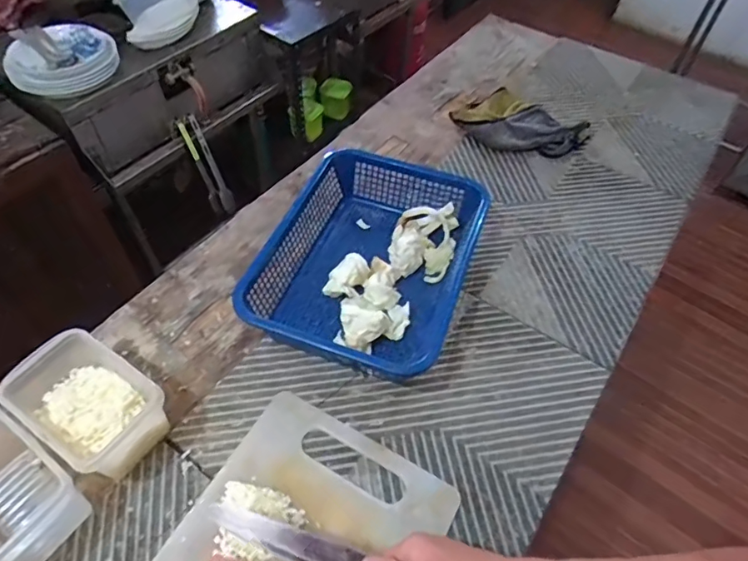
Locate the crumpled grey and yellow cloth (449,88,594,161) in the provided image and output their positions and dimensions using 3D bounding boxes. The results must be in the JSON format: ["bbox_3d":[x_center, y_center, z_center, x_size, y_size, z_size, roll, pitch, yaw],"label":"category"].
[{"bbox_3d":[0.262,-0.284,0.933,0.229,0.056,0.110,27,57,17],"label":"crumpled grey and yellow cloth"}]

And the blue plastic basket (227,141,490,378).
[{"bbox_3d":[-0.009,-0.026,0.707,0.243,0.093,0.320,17,55,11],"label":"blue plastic basket"}]

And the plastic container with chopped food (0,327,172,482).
[{"bbox_3d":[-0.319,0.141,0.577,0.147,0.093,0.104,29,58,19],"label":"plastic container with chopped food"}]

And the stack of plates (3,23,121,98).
[{"bbox_3d":[-0.680,-0.479,1.108,0.182,0.063,0.196,20,56,13],"label":"stack of plates"}]

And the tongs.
[{"bbox_3d":[-0.435,-0.295,1.333,0.050,0.262,0.036,-33,40,-23],"label":"tongs"}]

